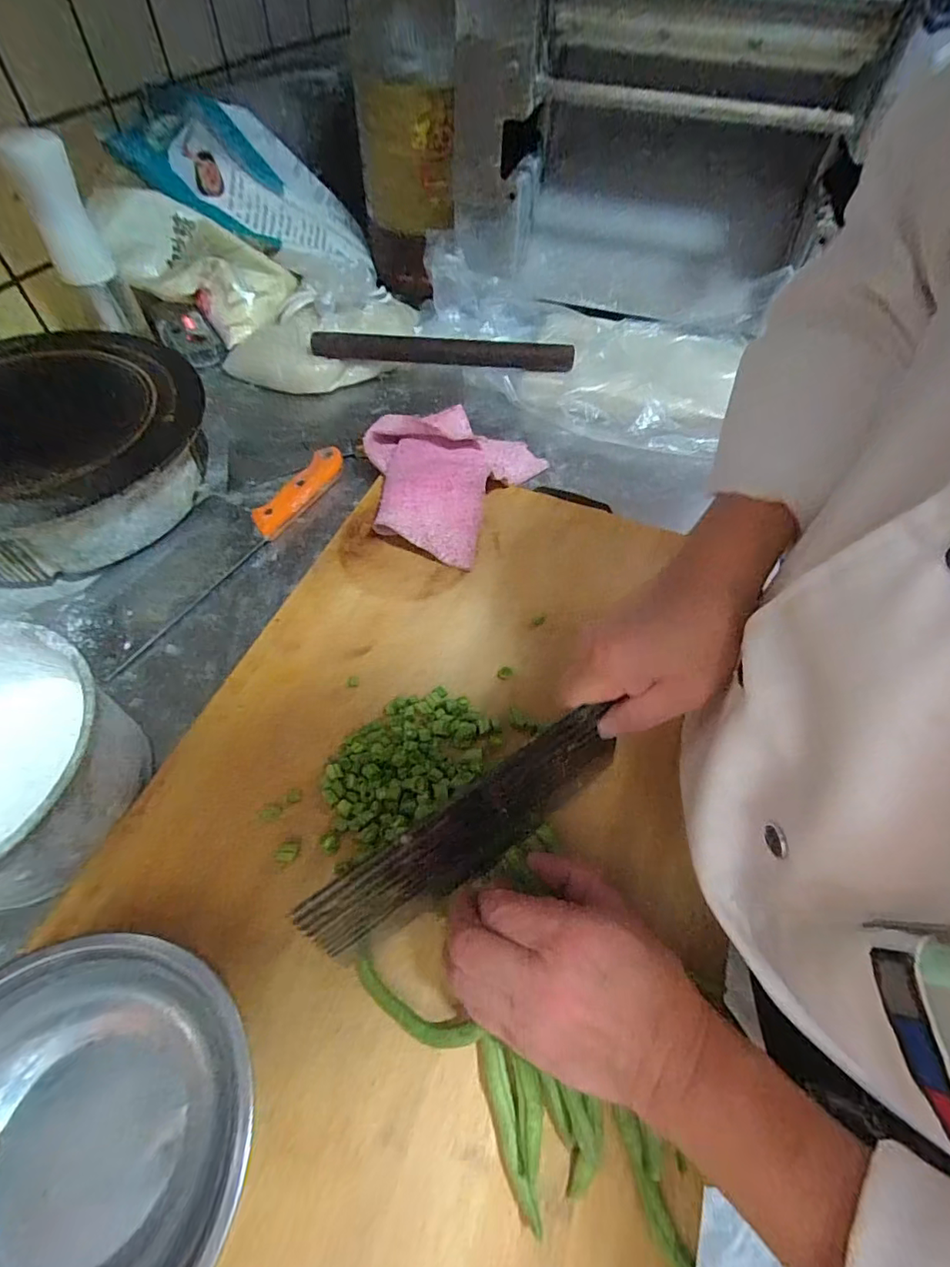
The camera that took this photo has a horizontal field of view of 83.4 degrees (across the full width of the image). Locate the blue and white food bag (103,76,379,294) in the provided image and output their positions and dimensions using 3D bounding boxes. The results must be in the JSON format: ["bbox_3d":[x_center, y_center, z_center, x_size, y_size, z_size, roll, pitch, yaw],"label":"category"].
[{"bbox_3d":[-0.248,-0.536,0.657,0.282,0.059,0.208,25,70,-35],"label":"blue and white food bag"}]

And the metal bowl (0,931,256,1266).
[{"bbox_3d":[-0.181,0.226,0.232,0.149,0.045,0.155,2,57,-3],"label":"metal bowl"}]

